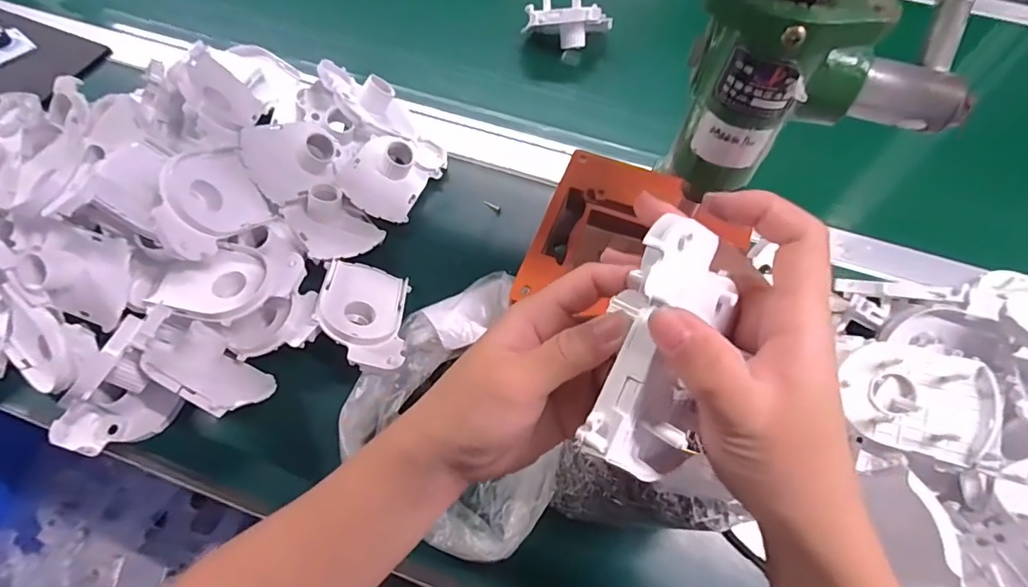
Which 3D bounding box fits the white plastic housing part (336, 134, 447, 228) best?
[{"bbox_3d":[-0.110,-0.115,0.469,0.069,0.034,0.099,34,62,-9],"label":"white plastic housing part"}]

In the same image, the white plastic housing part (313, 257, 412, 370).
[{"bbox_3d":[-0.119,0.019,0.404,0.067,0.014,0.090,11,46,-27],"label":"white plastic housing part"}]

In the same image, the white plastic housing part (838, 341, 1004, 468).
[{"bbox_3d":[0.251,0.060,0.321,0.079,0.028,0.072,17,63,8],"label":"white plastic housing part"}]

